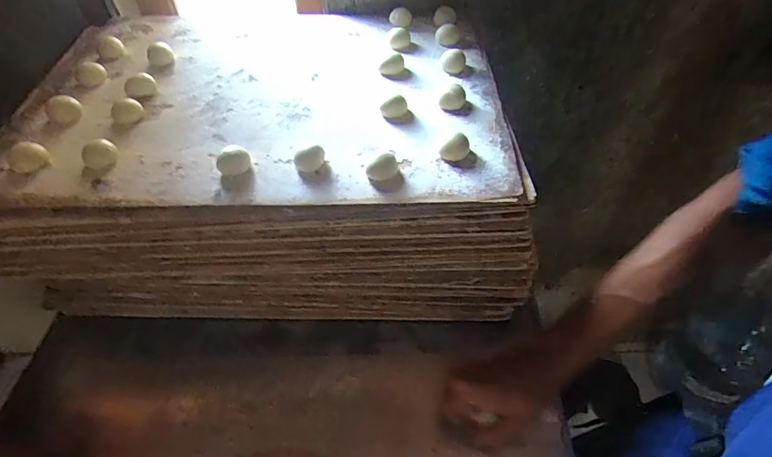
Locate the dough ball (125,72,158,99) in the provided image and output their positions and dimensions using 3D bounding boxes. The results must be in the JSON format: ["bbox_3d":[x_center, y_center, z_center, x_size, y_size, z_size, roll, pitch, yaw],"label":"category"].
[{"bbox_3d":[-0.306,-0.178,0.540,0.036,0.023,0.029,-25,52,-20],"label":"dough ball"}]

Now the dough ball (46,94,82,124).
[{"bbox_3d":[-0.383,-0.141,0.516,0.034,0.022,0.035,-1,48,1],"label":"dough ball"}]

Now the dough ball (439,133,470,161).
[{"bbox_3d":[0.073,-0.082,0.444,0.032,0.019,0.018,-33,55,-26],"label":"dough ball"}]

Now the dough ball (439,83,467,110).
[{"bbox_3d":[0.078,-0.152,0.507,0.028,0.019,0.027,-1,48,1],"label":"dough ball"}]

